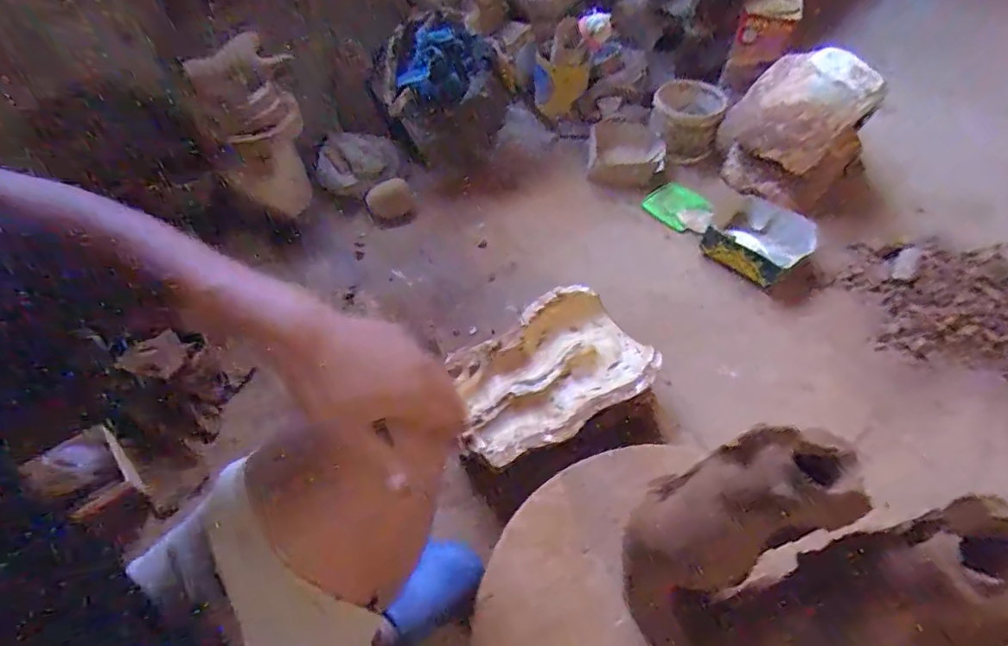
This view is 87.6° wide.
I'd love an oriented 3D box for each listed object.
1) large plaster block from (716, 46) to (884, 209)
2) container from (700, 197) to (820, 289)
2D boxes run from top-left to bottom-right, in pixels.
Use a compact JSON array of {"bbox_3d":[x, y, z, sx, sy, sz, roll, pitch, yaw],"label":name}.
[{"bbox_3d":[0.672,-0.446,1.223,0.256,0.286,0.206,-15,49,-12],"label":"large plaster block"},{"bbox_3d":[0.568,-0.180,1.167,0.211,0.068,0.190,-31,55,-25],"label":"container"}]

